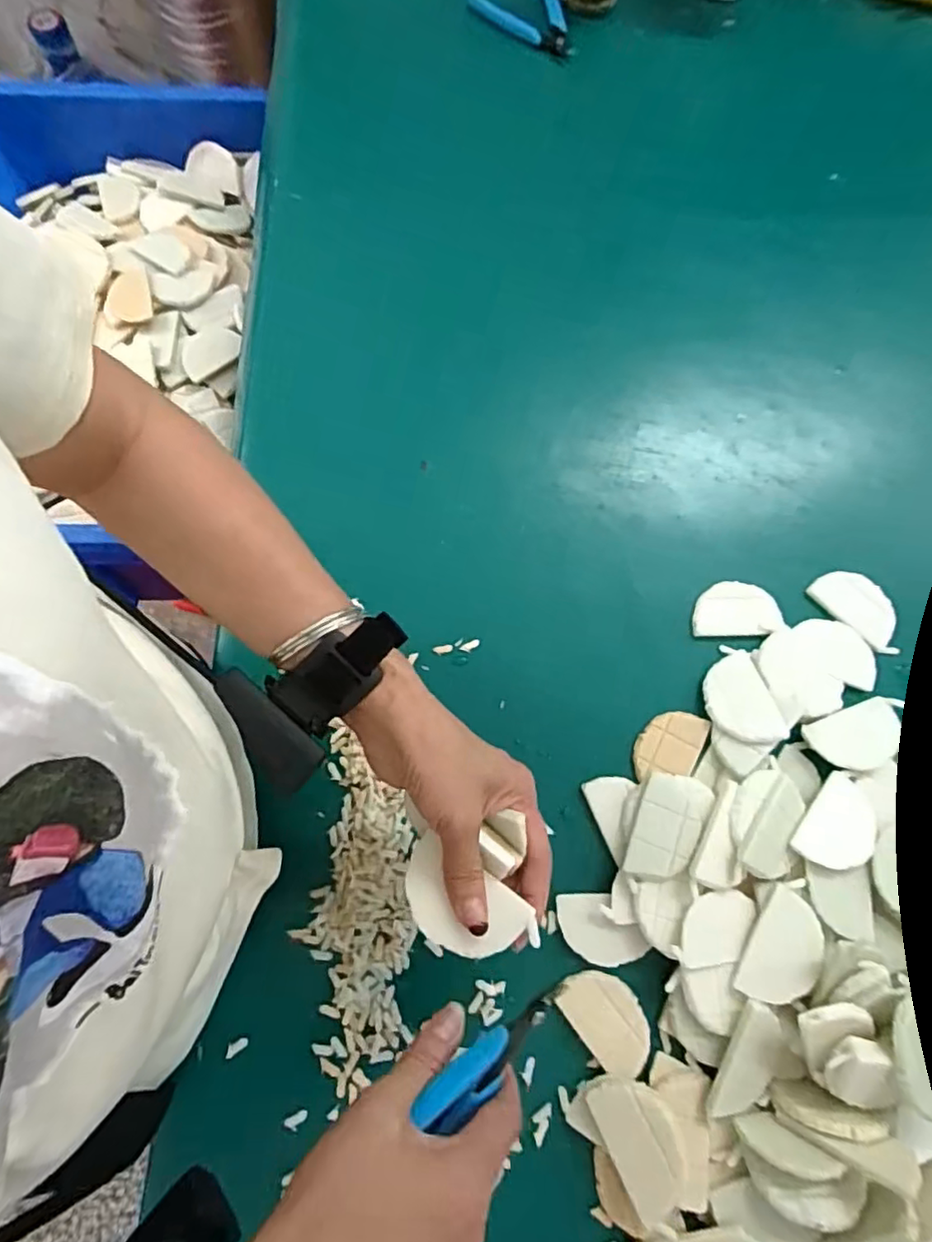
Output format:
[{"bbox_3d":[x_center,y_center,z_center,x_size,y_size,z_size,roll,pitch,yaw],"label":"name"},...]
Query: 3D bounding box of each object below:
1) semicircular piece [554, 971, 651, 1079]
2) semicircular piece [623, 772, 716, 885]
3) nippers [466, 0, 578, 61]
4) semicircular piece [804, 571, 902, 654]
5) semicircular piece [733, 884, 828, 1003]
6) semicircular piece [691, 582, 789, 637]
[{"bbox_3d":[0.092,0.255,0.400,0.043,0.006,0.063,-36,78,-11],"label":"semicircular piece"},{"bbox_3d":[0.136,0.139,0.420,0.043,0.013,0.075,24,75,6],"label":"semicircular piece"},{"bbox_3d":[0.074,-0.643,0.657,0.124,0.017,0.079,35,76,9],"label":"nippers"},{"bbox_3d":[0.311,-0.012,0.488,0.077,0.004,0.044,40,77,10],"label":"semicircular piece"},{"bbox_3d":[0.204,0.210,0.395,0.039,0.008,0.069,31,76,8],"label":"semicircular piece"},{"bbox_3d":[0.210,-0.010,0.483,0.068,0.004,0.042,-1,74,-1],"label":"semicircular piece"}]

